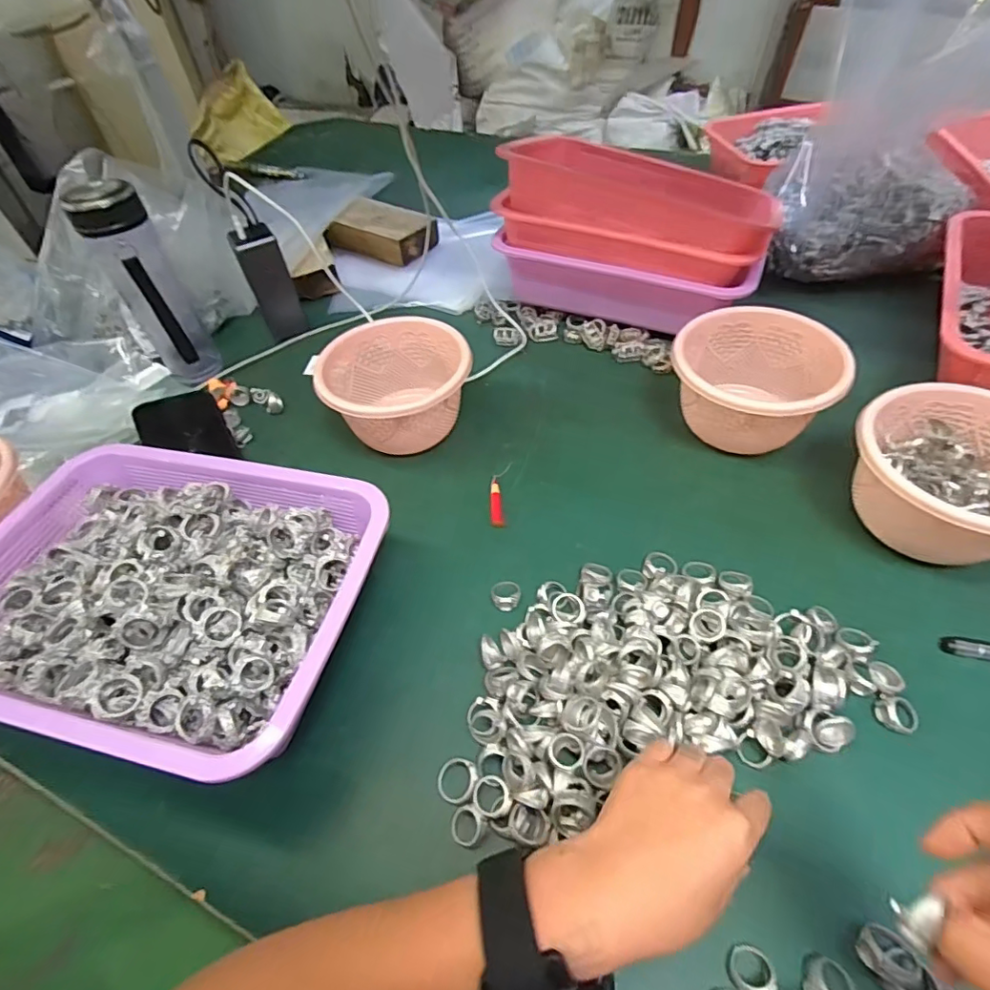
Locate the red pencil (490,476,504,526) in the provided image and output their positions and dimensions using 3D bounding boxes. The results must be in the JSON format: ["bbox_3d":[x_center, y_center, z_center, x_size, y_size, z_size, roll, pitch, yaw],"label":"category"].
[{"bbox_3d":[0.001,0.007,0.505,0.011,0.004,0.055,-5,51,2],"label":"red pencil"}]

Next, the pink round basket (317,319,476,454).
[{"bbox_3d":[-0.094,-0.103,0.551,0.146,0.089,0.132,-4,51,3],"label":"pink round basket"}]

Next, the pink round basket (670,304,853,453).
[{"bbox_3d":[0.246,-0.102,0.517,0.134,0.083,0.144,-38,57,-22],"label":"pink round basket"}]

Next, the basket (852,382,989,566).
[{"bbox_3d":[0.359,-0.009,0.425,0.136,0.076,0.140,-3,51,4],"label":"basket"}]

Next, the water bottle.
[{"bbox_3d":[-0.381,-0.226,0.603,0.071,0.210,0.086,-32,55,-18],"label":"water bottle"}]

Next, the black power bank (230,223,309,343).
[{"bbox_3d":[-0.279,-0.260,0.677,0.048,0.131,0.037,-24,52,-13],"label":"black power bank"}]

